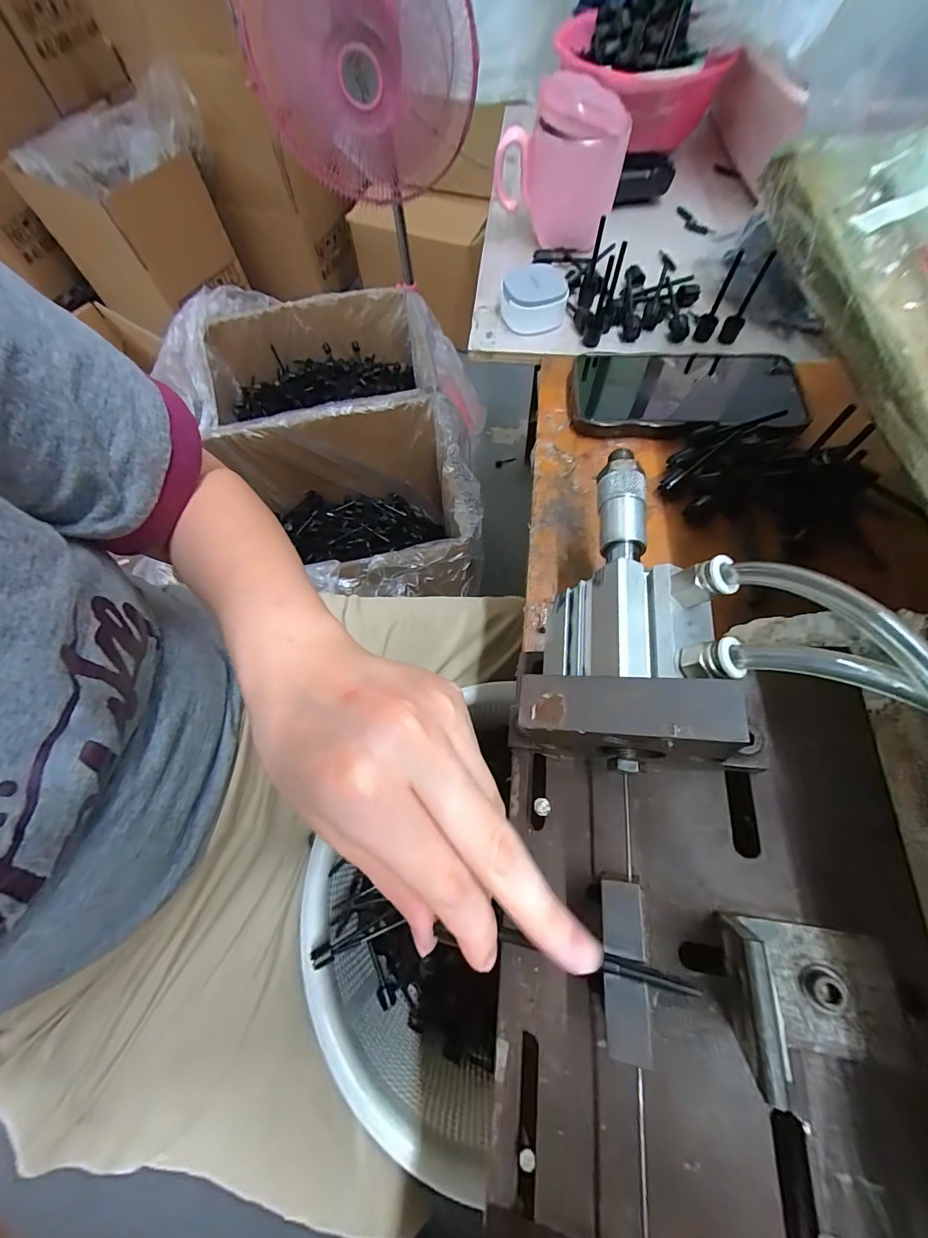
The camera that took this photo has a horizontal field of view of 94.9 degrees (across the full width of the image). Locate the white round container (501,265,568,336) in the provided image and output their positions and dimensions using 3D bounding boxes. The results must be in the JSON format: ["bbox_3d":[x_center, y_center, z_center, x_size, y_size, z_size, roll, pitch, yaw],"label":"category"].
[{"bbox_3d":[0.062,-0.282,0.373,0.055,0.031,0.054,-1,66,2],"label":"white round container"}]

